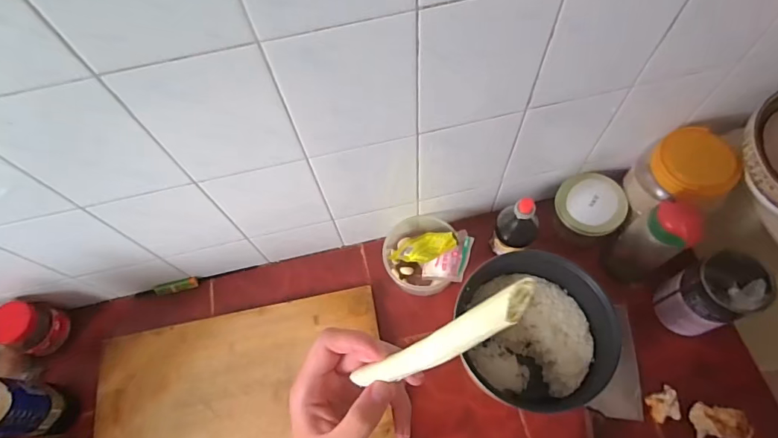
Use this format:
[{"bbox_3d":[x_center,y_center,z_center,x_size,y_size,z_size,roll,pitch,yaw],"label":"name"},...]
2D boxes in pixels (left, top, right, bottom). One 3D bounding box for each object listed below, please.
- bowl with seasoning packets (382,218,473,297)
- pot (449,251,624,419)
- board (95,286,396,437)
[{"bbox_3d":[0.064,0.063,0.802,0.132,0.120,0.140,-1,66,3],"label":"bowl with seasoning packets"},{"bbox_3d":[0.225,0.176,0.707,0.199,0.132,0.203,2,66,4],"label":"pot"},{"bbox_3d":[-0.239,0.319,0.740,0.476,0.024,0.338,-11,66,-2],"label":"board"}]

